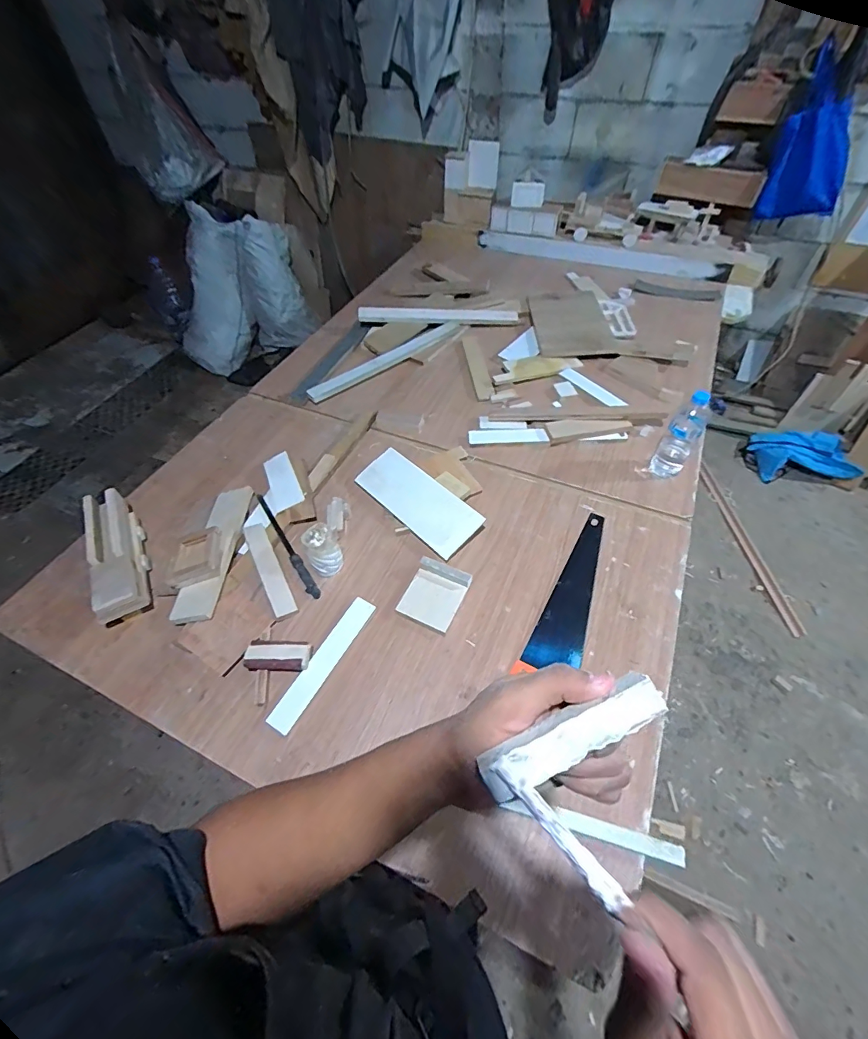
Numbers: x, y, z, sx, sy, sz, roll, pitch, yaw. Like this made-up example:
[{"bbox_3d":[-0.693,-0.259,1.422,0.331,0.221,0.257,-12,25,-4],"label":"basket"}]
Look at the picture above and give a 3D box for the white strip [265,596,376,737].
[{"bbox_3d":[-0.194,0.249,0.792,0.045,0.009,0.259,29,56,10],"label":"white strip"}]

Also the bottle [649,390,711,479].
[{"bbox_3d":[0.541,-0.182,0.972,0.070,0.202,0.065,30,59,22],"label":"bottle"}]

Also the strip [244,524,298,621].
[{"bbox_3d":[-0.331,0.099,0.895,0.041,0.009,0.234,-25,56,-17],"label":"strip"}]

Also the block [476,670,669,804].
[{"bbox_3d":[0.072,0.110,0.228,0.098,0.015,0.023,-25,57,-6],"label":"block"}]

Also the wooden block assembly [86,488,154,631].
[{"bbox_3d":[-0.641,0.056,0.899,0.087,0.078,0.302,-22,55,-15],"label":"wooden block assembly"}]

